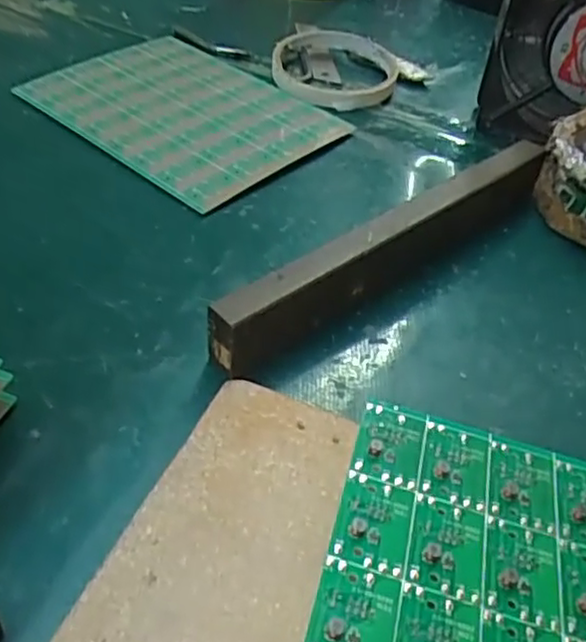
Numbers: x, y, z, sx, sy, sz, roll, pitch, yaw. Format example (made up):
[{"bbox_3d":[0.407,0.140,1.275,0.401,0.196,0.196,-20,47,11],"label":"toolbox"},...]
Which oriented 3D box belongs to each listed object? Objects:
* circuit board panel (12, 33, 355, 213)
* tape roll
[{"bbox_3d":[-0.064,-0.131,0.415,0.170,0.004,0.130,35,52,25],"label":"circuit board panel"},{"bbox_3d":[0.029,-0.174,0.464,0.084,0.016,0.096,4,43,-3],"label":"tape roll"}]

